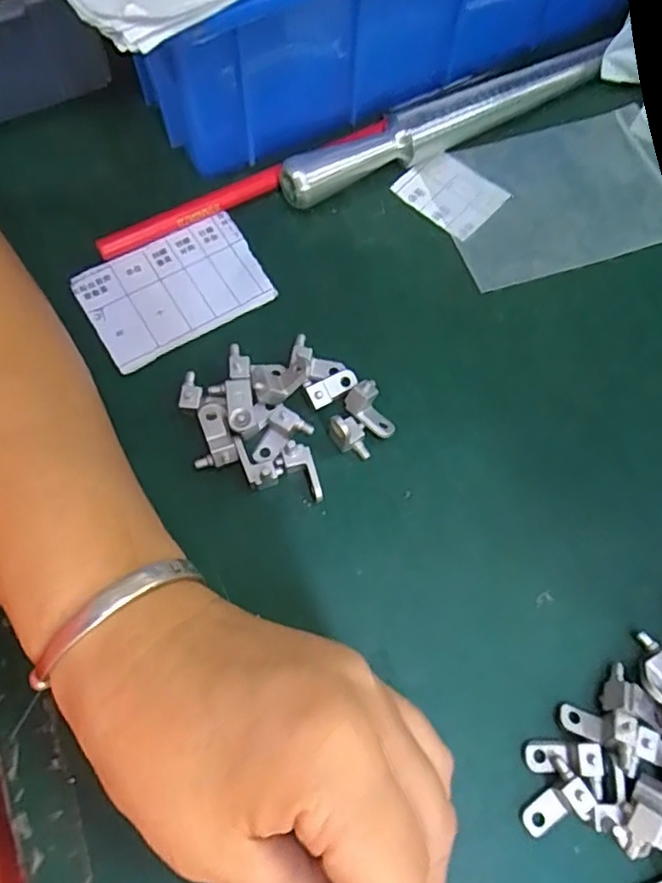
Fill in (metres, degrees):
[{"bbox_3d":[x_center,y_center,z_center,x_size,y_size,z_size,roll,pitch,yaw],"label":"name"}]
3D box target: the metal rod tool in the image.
[{"bbox_3d":[0.057,-0.152,0.297,0.174,0.022,0.017,-28,73,-13],"label":"metal rod tool"}]

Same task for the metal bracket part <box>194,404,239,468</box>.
[{"bbox_3d":[-0.047,-0.003,0.241,0.016,0.008,0.023,-12,70,-7],"label":"metal bracket part"}]

